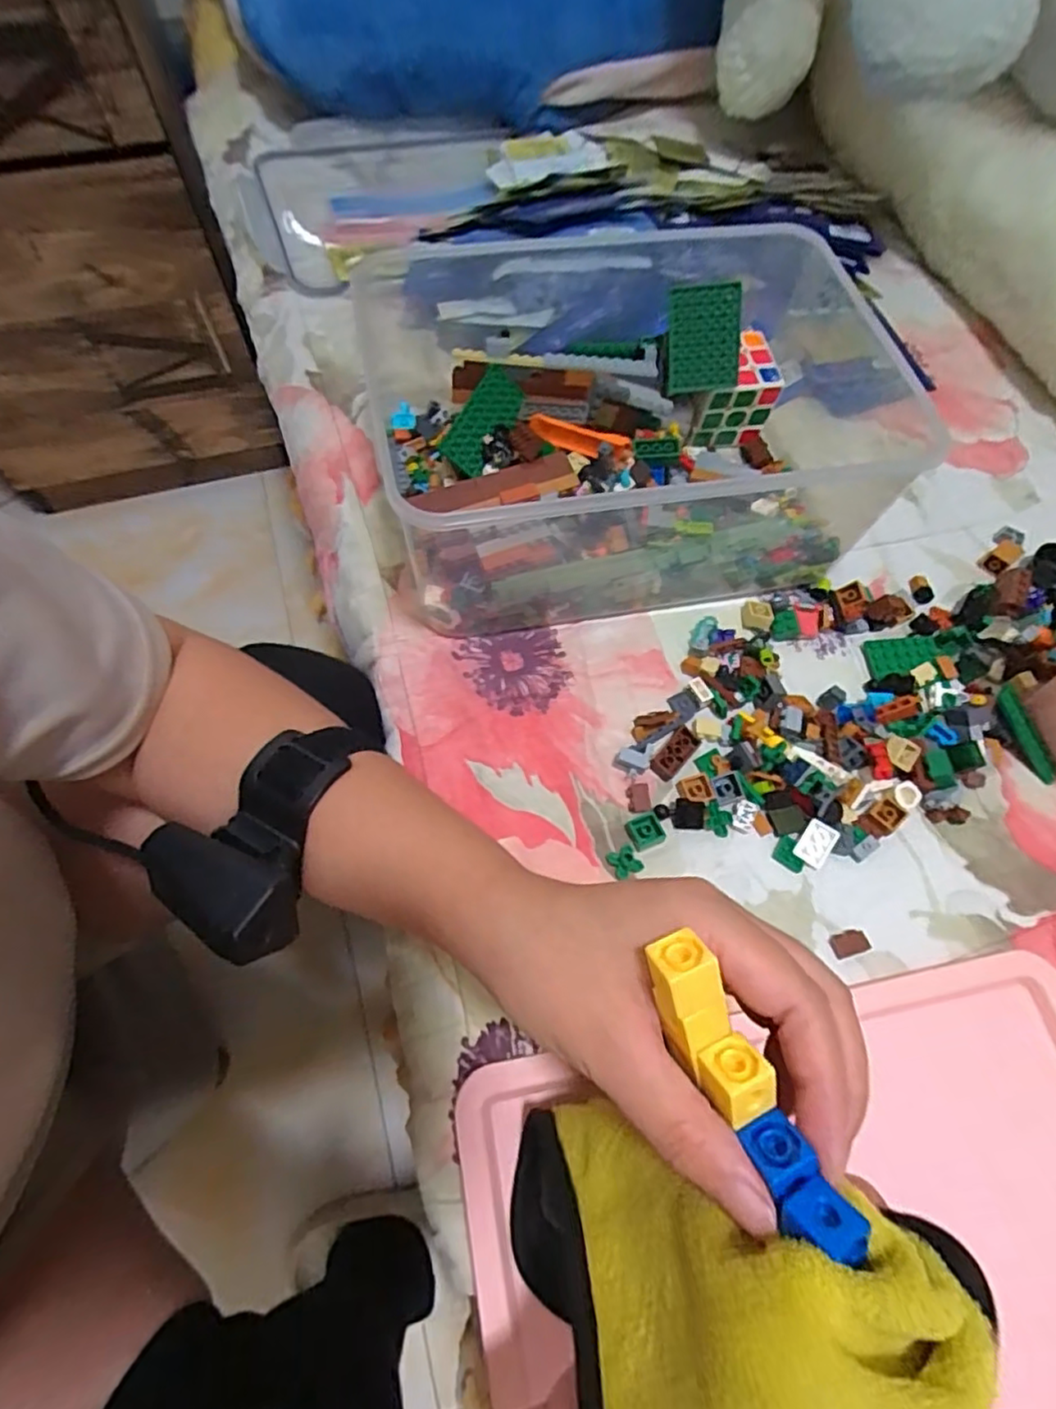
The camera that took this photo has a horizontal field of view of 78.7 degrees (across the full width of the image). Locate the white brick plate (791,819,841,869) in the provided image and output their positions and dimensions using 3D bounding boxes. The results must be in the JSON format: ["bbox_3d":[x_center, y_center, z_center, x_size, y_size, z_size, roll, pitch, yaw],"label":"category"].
[{"bbox_3d":[0.162,0.079,0.361,0.018,0.007,0.025,33,69,14],"label":"white brick plate"}]

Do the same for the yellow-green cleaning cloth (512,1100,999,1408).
[{"bbox_3d":[0.052,0.191,0.190,0.115,0.115,0.097,11,64,5],"label":"yellow-green cleaning cloth"}]

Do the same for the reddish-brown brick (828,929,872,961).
[{"bbox_3d":[0.169,0.126,0.339,0.019,0.004,0.013,-18,66,-8],"label":"reddish-brown brick"}]

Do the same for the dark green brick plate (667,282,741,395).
[{"bbox_3d":[0.121,-0.251,0.443,0.049,0.064,0.008,-2,22,5],"label":"dark green brick plate"}]

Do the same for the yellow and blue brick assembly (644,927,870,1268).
[{"bbox_3d":[0.061,0.108,0.182,0.019,0.024,0.084,-26,73,-13],"label":"yellow and blue brick assembly"}]

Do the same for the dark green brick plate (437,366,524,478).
[{"bbox_3d":[-0.031,-0.198,0.452,0.035,0.009,0.075,35,77,-23],"label":"dark green brick plate"}]

